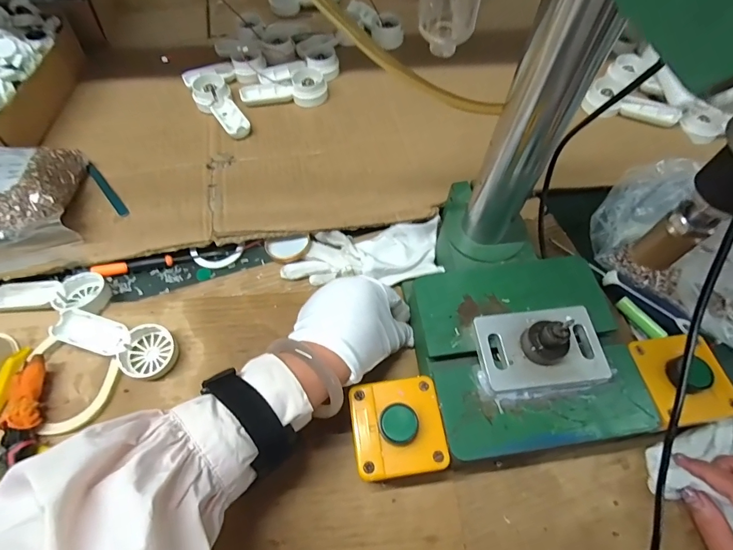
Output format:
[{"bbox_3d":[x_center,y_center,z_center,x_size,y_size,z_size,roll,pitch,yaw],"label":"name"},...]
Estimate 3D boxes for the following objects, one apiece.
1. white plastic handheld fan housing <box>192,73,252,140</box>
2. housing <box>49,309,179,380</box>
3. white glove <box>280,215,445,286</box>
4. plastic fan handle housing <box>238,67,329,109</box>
[{"bbox_3d":[-0.187,-0.214,0.517,0.046,0.018,0.114,-26,67,-12],"label":"white plastic handheld fan housing"},{"bbox_3d":[-0.232,0.062,0.377,0.107,0.023,0.046,15,65,7],"label":"housing"},{"bbox_3d":[-0.003,-0.021,0.426,0.166,0.018,0.068,-8,64,-4],"label":"white glove"},{"bbox_3d":[-0.109,-0.245,0.534,0.112,0.025,0.039,-3,64,-2],"label":"plastic fan handle housing"}]

